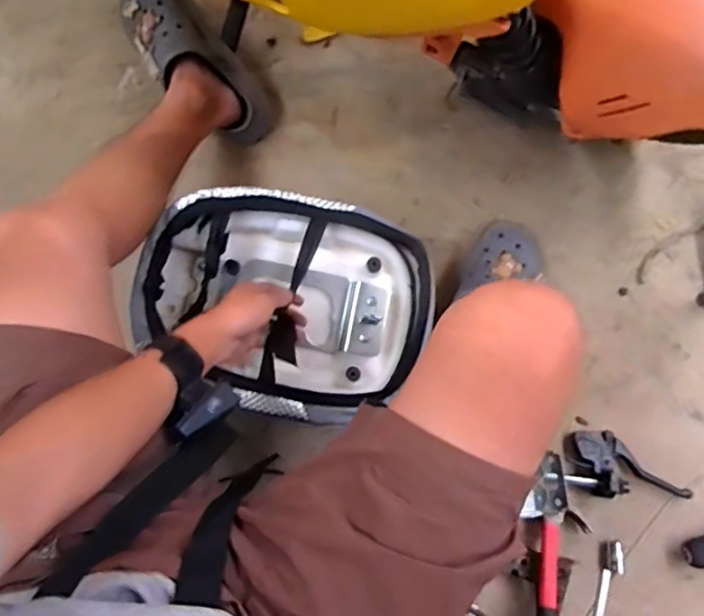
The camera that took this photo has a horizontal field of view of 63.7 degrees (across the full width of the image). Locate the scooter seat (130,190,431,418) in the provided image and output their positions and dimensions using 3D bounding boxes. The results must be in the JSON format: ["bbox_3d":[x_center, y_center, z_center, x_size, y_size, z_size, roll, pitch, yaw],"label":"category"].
[{"bbox_3d":[-0.077,-0.004,0.707,0.343,0.096,0.258,14,80,3],"label":"scooter seat"}]

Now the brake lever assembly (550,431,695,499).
[{"bbox_3d":[0.365,0.217,0.761,0.191,0.046,0.087,19,80,4],"label":"brake lever assembly"}]

